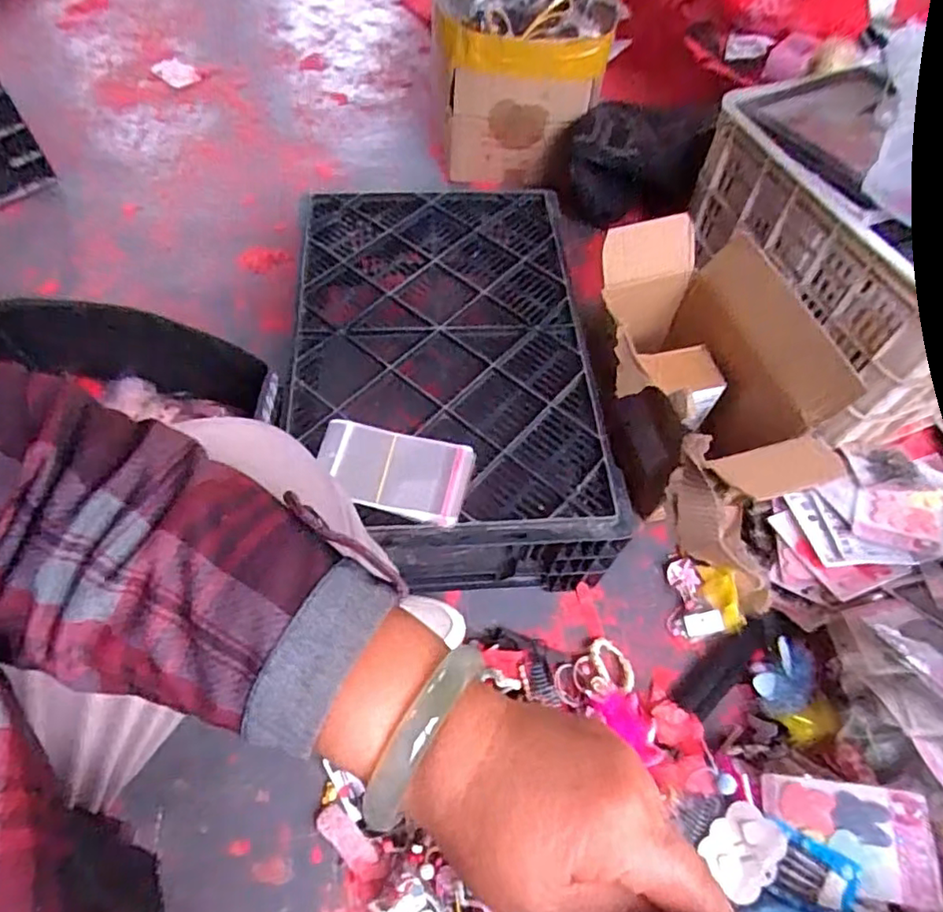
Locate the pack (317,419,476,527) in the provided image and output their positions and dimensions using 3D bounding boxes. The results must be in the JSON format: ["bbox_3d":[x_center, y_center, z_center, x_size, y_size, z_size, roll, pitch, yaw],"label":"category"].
[{"bbox_3d":[-0.086,0.015,0.655,0.165,0.020,0.098,12,58,5],"label":"pack"}]

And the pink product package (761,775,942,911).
[{"bbox_3d":[0.364,0.370,0.586,0.139,0.008,0.092,-9,61,30],"label":"pink product package"}]

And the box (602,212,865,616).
[{"bbox_3d":[0.294,-0.067,0.787,0.223,0.241,0.412,-12,59,-10],"label":"box"}]

